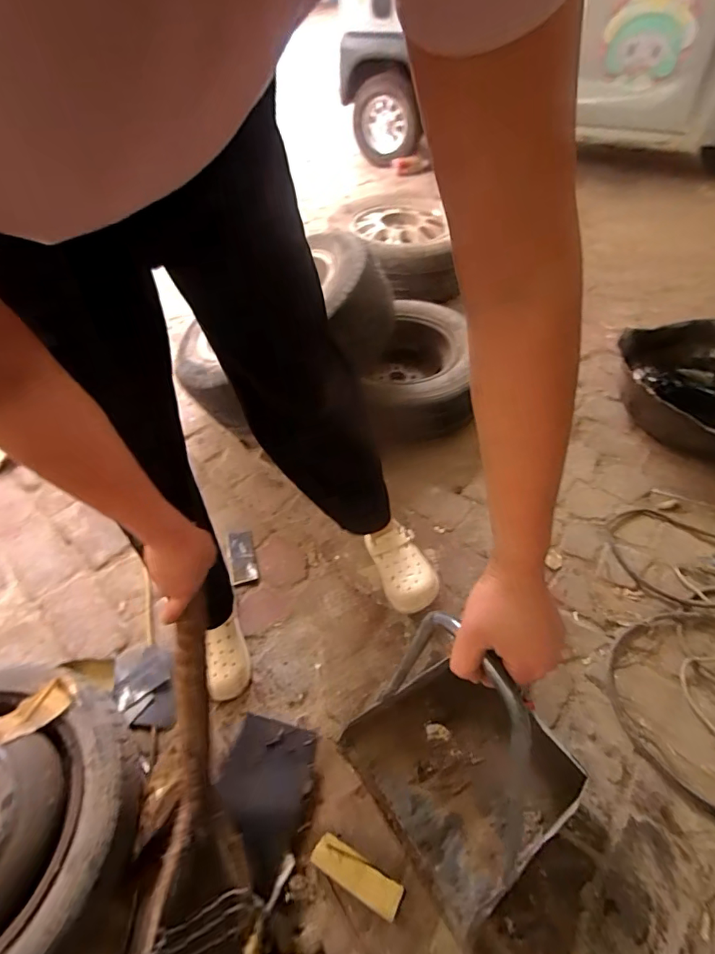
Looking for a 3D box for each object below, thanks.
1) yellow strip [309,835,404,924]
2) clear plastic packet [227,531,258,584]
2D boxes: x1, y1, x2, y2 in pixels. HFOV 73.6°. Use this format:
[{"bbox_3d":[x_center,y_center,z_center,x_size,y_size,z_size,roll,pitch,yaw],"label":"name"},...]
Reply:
[{"bbox_3d":[-0.002,0.574,0.692,0.133,0.024,0.042,24,53,19],"label":"yellow strip"},{"bbox_3d":[-0.258,0.178,1.068,0.058,0.009,0.128,-4,54,-19],"label":"clear plastic packet"}]

